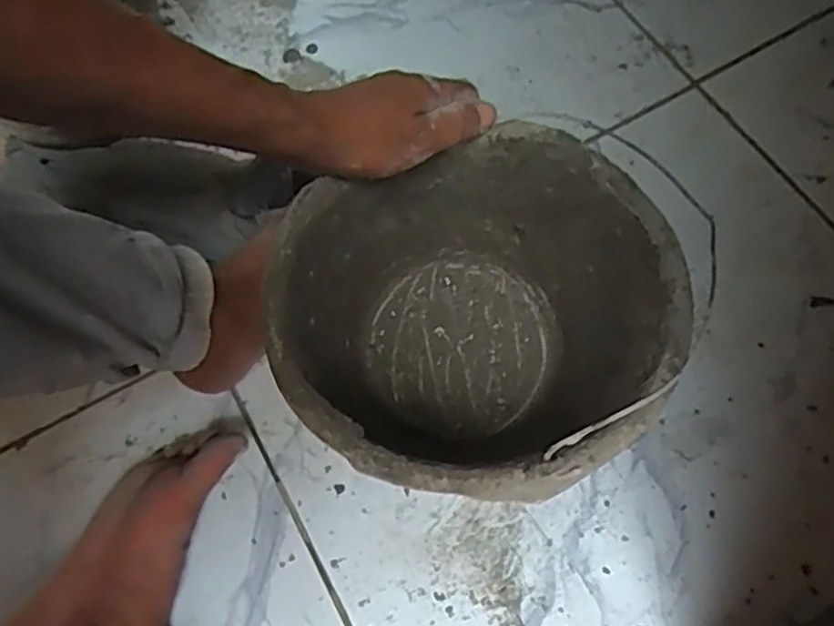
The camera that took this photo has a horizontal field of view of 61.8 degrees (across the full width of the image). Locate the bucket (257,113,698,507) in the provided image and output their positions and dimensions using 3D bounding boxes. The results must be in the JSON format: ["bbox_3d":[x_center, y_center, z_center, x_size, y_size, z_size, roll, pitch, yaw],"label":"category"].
[{"bbox_3d":[0.042,0.023,0.467,0.233,0.171,0.207,-17,67,-4],"label":"bucket"}]

